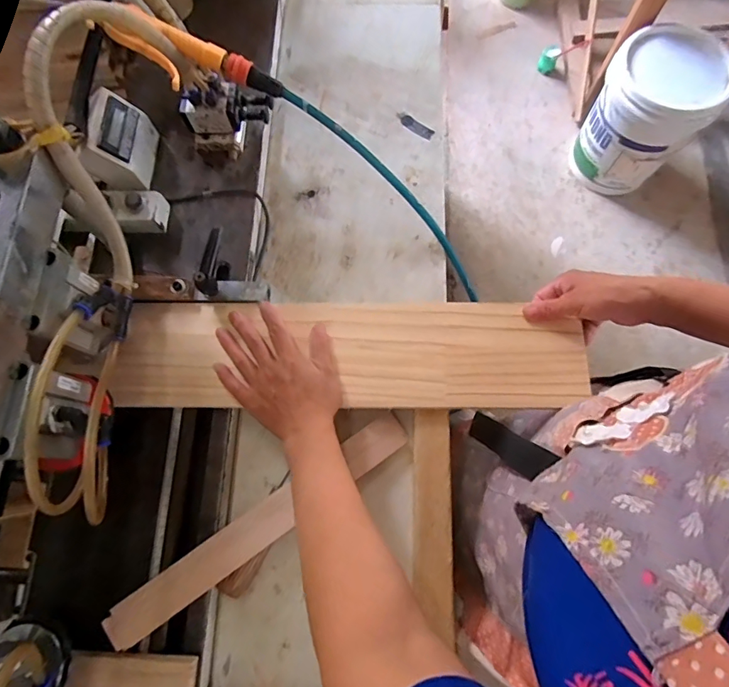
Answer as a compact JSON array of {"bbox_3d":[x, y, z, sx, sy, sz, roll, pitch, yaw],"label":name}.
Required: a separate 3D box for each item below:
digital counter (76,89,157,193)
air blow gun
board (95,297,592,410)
[{"bbox_3d":[-0.304,-0.250,0.549,0.064,0.074,0.094,-1,74,0],"label":"digital counter"},{"bbox_3d":[-0.180,-0.291,0.469,0.180,0.029,0.077,5,72,-26],"label":"air blow gun"},{"bbox_3d":[-0.017,0.009,0.502,0.512,0.018,0.125,2,74,2],"label":"board"}]

